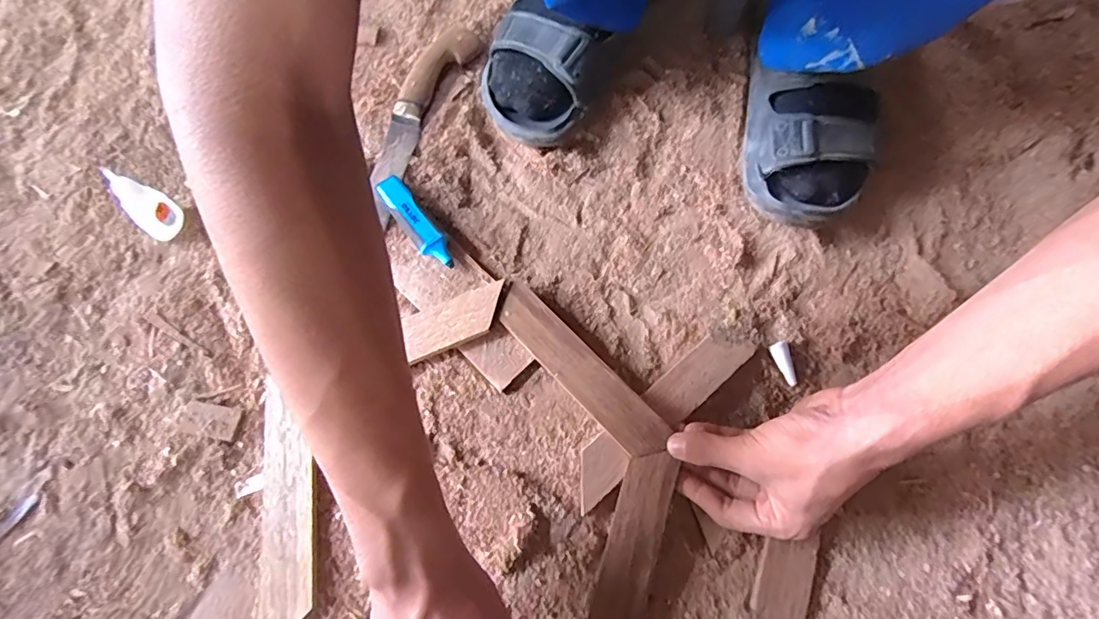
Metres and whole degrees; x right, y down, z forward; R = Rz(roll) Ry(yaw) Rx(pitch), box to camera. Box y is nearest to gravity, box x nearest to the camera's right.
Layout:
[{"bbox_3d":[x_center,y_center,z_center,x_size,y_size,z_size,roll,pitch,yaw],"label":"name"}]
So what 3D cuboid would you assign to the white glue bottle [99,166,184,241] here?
[{"bbox_3d":[-0.341,-0.088,0.446,0.019,0.077,0.034,30,74,9],"label":"white glue bottle"}]

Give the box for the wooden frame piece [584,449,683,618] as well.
[{"bbox_3d":[0.052,0.186,0.374,0.036,0.010,0.168,17,78,5],"label":"wooden frame piece"}]

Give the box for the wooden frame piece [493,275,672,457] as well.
[{"bbox_3d":[0.021,0.045,0.420,0.038,0.010,0.168,-41,71,-13],"label":"wooden frame piece"}]

